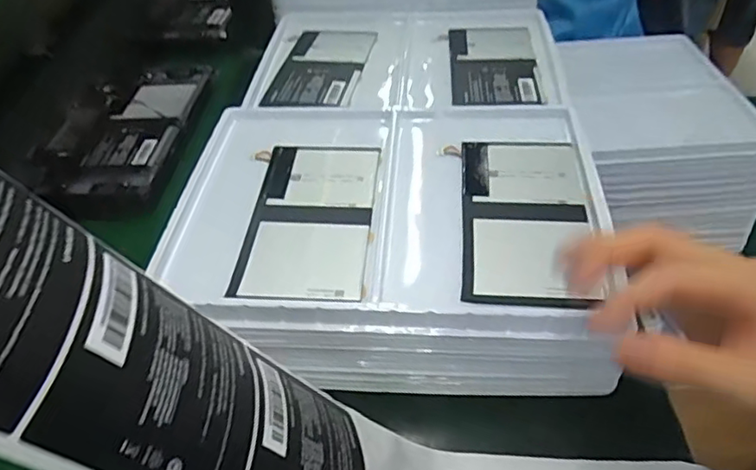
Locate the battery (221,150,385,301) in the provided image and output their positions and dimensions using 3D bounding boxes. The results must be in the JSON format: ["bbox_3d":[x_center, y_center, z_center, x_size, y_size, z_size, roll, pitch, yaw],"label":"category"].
[{"bbox_3d":[-0.051,-0.018,0.467,0.092,0.009,0.162,2,47,6],"label":"battery"}]

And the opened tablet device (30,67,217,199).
[{"bbox_3d":[-0.290,-0.124,0.679,0.145,0.021,0.253,-1,45,6],"label":"opened tablet device"}]

